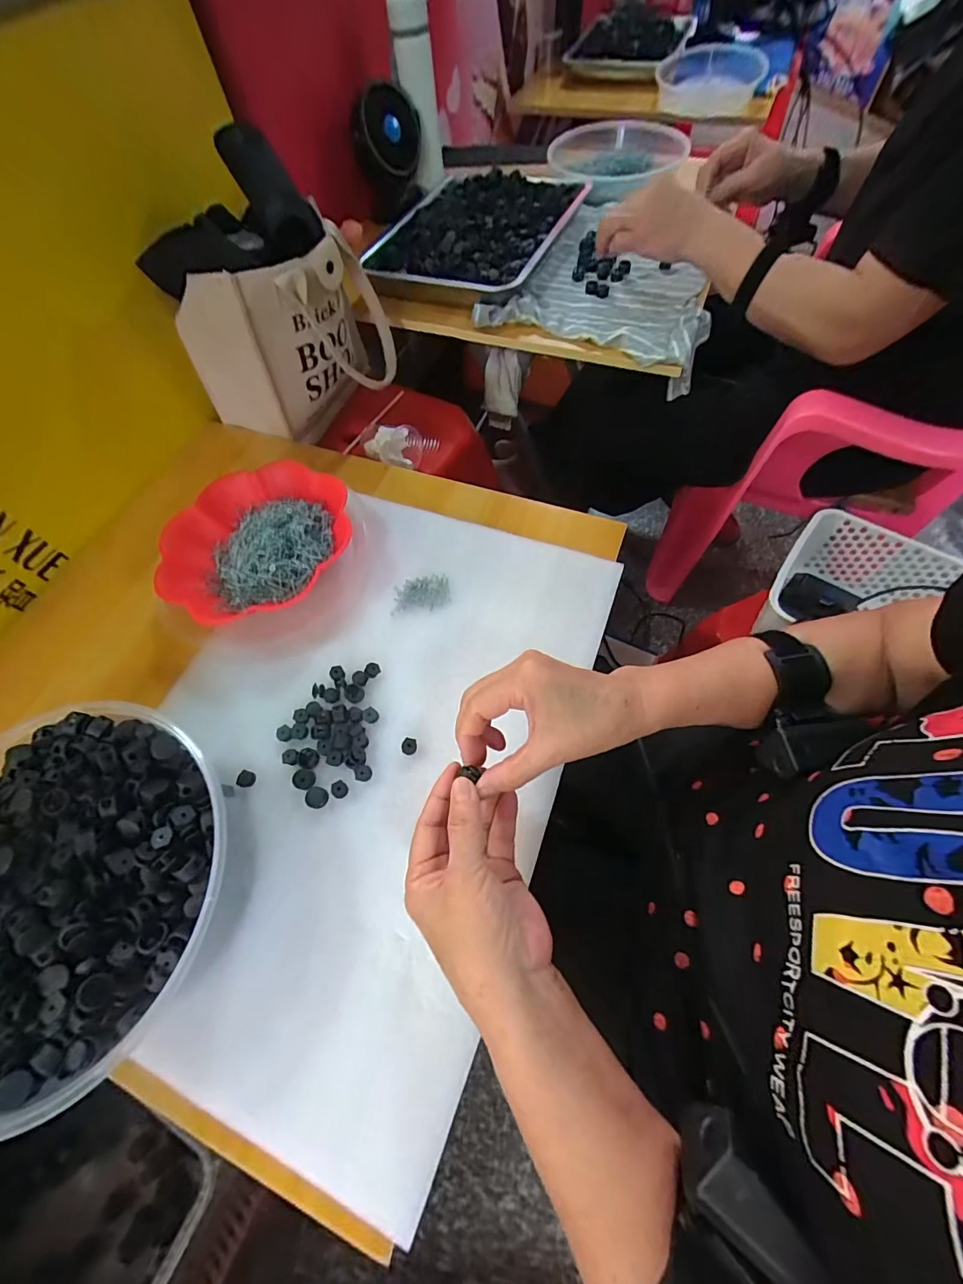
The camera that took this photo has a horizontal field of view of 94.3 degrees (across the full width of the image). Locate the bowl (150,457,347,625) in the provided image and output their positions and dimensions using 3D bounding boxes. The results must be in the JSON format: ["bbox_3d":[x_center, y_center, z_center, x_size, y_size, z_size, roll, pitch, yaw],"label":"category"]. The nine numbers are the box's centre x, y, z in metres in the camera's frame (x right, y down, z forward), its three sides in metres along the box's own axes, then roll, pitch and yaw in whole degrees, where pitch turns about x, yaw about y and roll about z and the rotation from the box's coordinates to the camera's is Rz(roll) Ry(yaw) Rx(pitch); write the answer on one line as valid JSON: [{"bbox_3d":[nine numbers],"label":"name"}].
[{"bbox_3d":[-0.248,-0.109,0.499,0.187,0.047,0.208,29,68,16],"label":"bowl"}]

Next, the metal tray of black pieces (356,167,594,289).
[{"bbox_3d":[-0.004,-0.602,0.646,0.253,0.038,0.300,19,66,12],"label":"metal tray of black pieces"}]

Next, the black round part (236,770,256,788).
[{"bbox_3d":[-0.214,0.124,0.405,0.016,0.004,0.014,7,64,7],"label":"black round part"}]

